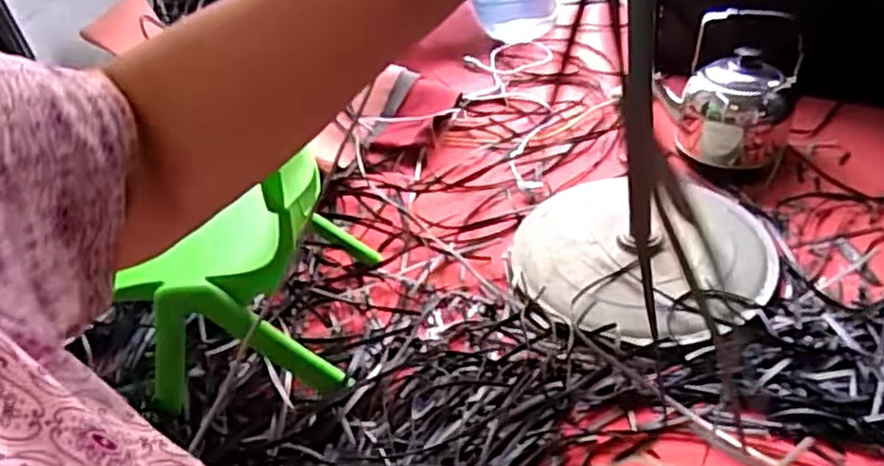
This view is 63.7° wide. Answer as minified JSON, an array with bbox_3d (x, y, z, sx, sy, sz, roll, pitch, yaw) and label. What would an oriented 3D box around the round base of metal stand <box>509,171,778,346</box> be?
[{"bbox_3d":[0.330,0.015,1.201,0.408,0.086,0.407,-4,38,3],"label":"round base of metal stand"}]

